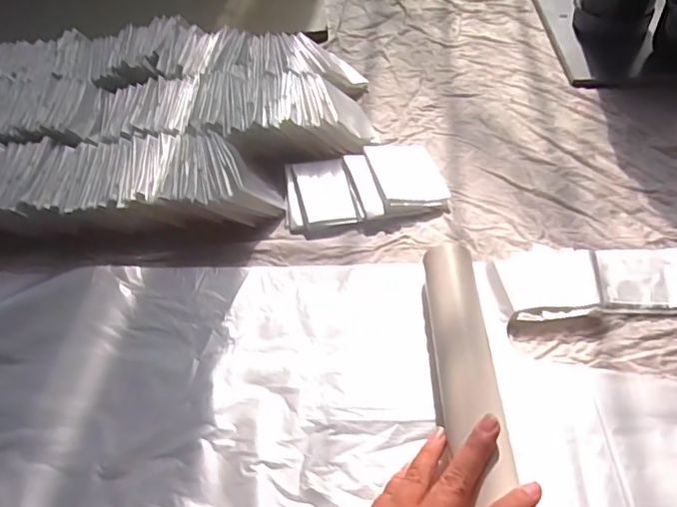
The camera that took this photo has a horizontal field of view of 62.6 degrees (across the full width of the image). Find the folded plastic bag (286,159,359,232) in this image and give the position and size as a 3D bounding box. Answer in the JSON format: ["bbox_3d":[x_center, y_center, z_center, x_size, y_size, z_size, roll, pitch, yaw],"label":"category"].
[{"bbox_3d":[-0.021,-0.061,0.537,0.063,0.014,0.089,-9,49,-4],"label":"folded plastic bag"}]

